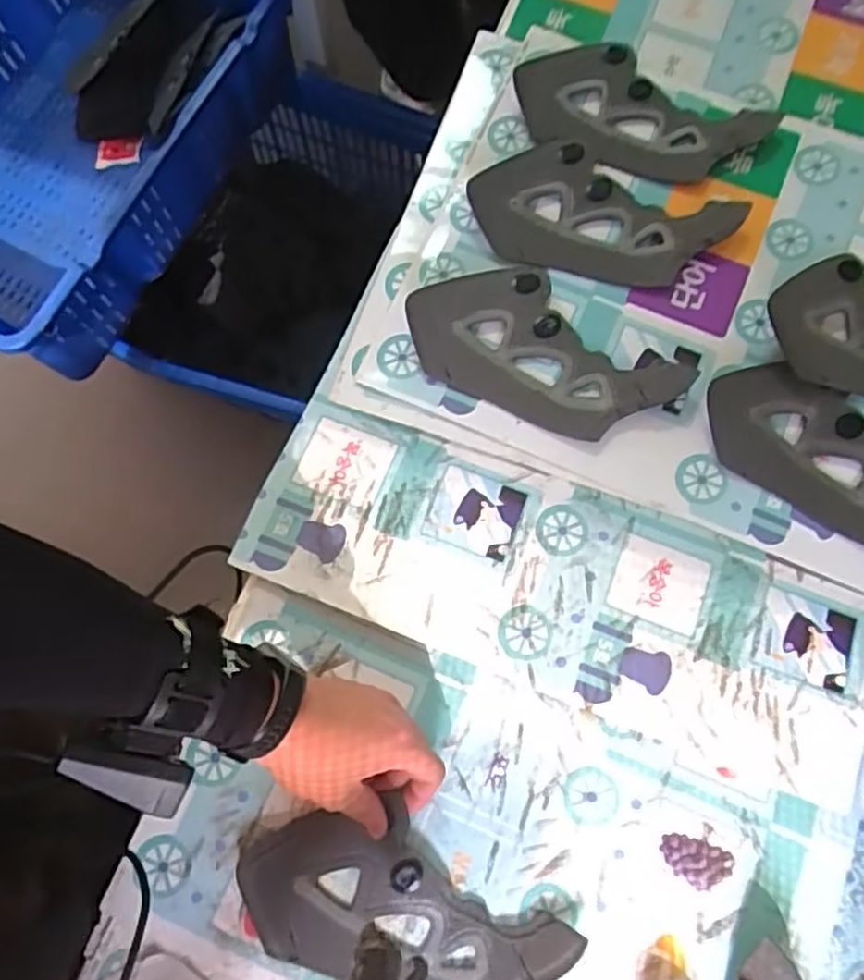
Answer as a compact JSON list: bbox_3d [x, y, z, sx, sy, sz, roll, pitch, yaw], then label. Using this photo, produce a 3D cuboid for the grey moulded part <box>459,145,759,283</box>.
[{"bbox_3d":[0.149,-0.242,0.618,0.227,0.018,0.123,9,77,1],"label":"grey moulded part"}]

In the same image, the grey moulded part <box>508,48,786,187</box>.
[{"bbox_3d":[0.186,-0.340,0.645,0.220,0.017,0.122,28,78,6],"label":"grey moulded part"}]

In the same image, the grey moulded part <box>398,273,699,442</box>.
[{"bbox_3d":[0.088,-0.109,0.575,0.217,0.015,0.122,33,78,7],"label":"grey moulded part"}]

